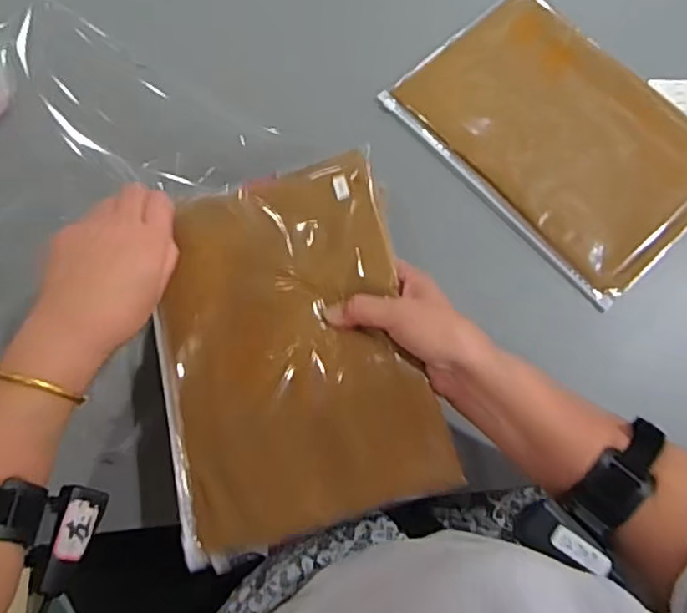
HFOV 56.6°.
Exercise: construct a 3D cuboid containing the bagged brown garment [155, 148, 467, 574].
[{"bbox_3d":[-0.042,0.031,0.497,0.198,0.043,0.281,-13,76,-2],"label":"bagged brown garment"}]

